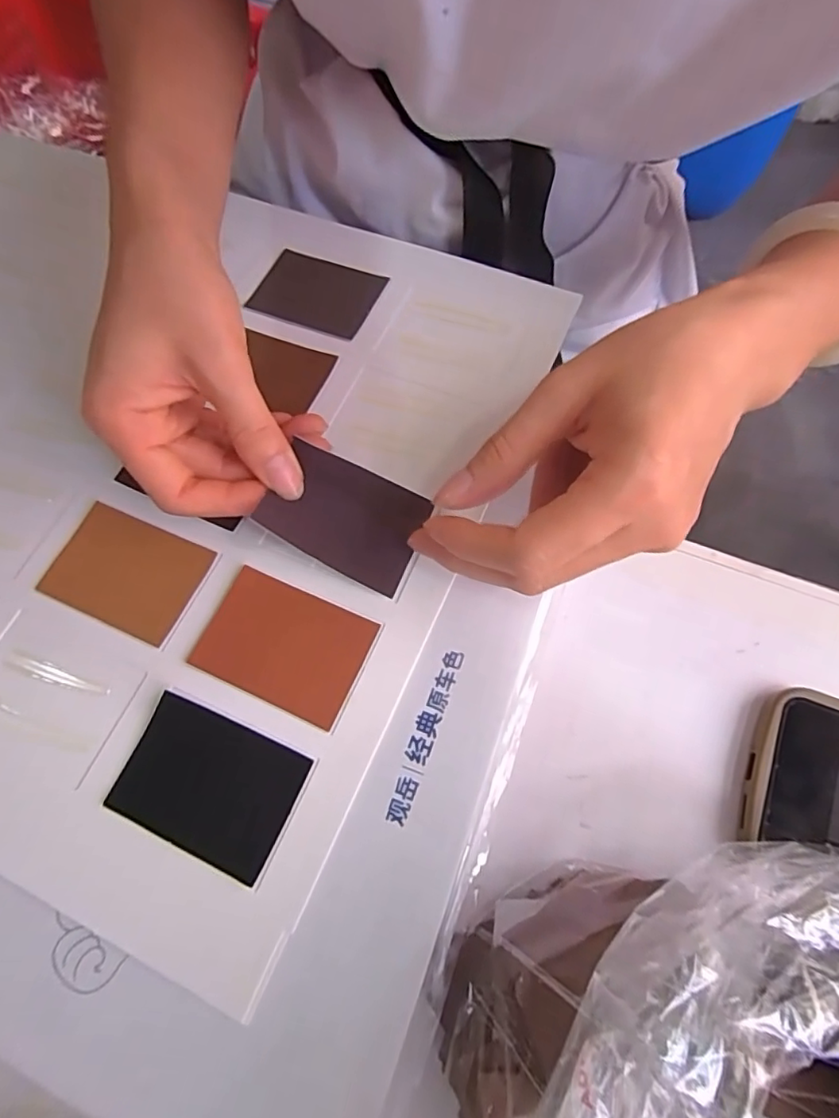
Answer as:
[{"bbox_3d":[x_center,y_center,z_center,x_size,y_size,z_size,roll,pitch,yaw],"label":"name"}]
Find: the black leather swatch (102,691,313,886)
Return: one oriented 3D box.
[{"bbox_3d":[-0.083,0.087,0.216,0.068,0.004,0.046,22,71,10],"label":"black leather swatch"}]

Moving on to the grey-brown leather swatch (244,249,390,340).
[{"bbox_3d":[-0.058,-0.148,0.307,0.068,0.004,0.051,22,71,10],"label":"grey-brown leather swatch"}]

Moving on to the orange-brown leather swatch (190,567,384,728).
[{"bbox_3d":[-0.058,0.035,0.235,0.068,0.004,0.048,23,72,11],"label":"orange-brown leather swatch"}]

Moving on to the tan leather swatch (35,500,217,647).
[{"bbox_3d":[-0.133,0.005,0.250,0.068,0.004,0.047,22,72,10],"label":"tan leather swatch"}]

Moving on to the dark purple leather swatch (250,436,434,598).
[{"bbox_3d":[-0.032,-0.018,0.243,0.065,0.004,0.045,26,82,-5],"label":"dark purple leather swatch"}]

